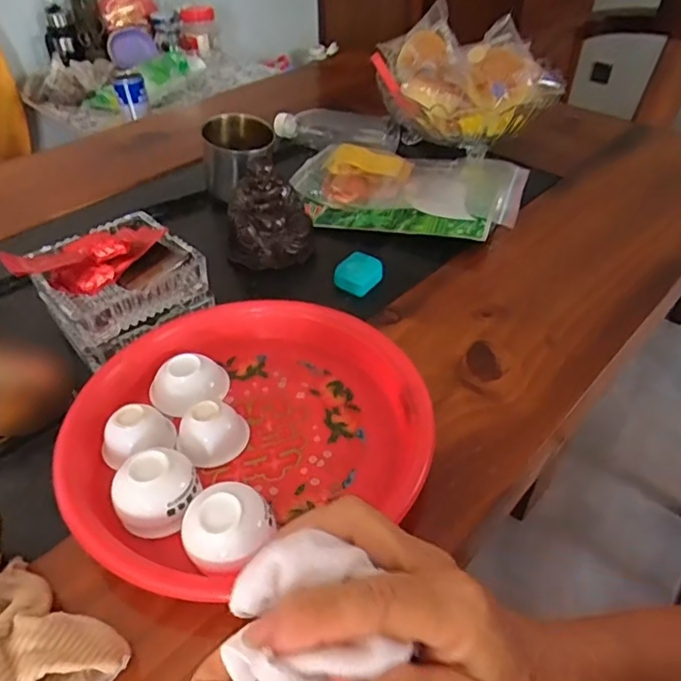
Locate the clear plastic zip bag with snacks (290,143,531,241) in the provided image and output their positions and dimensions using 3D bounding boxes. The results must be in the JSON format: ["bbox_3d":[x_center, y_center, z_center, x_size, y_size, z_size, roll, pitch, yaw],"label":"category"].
[{"bbox_3d":[0.085,-0.186,0.683,0.262,0.047,0.180,12,43,18],"label":"clear plastic zip bag with snacks"}]

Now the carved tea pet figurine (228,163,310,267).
[{"bbox_3d":[-0.075,-0.132,0.598,0.090,0.090,0.072,-5,44,-6],"label":"carved tea pet figurine"}]

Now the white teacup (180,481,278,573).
[{"bbox_3d":[-0.065,0.115,0.338,0.056,0.042,0.047,-16,46,-16],"label":"white teacup"}]

